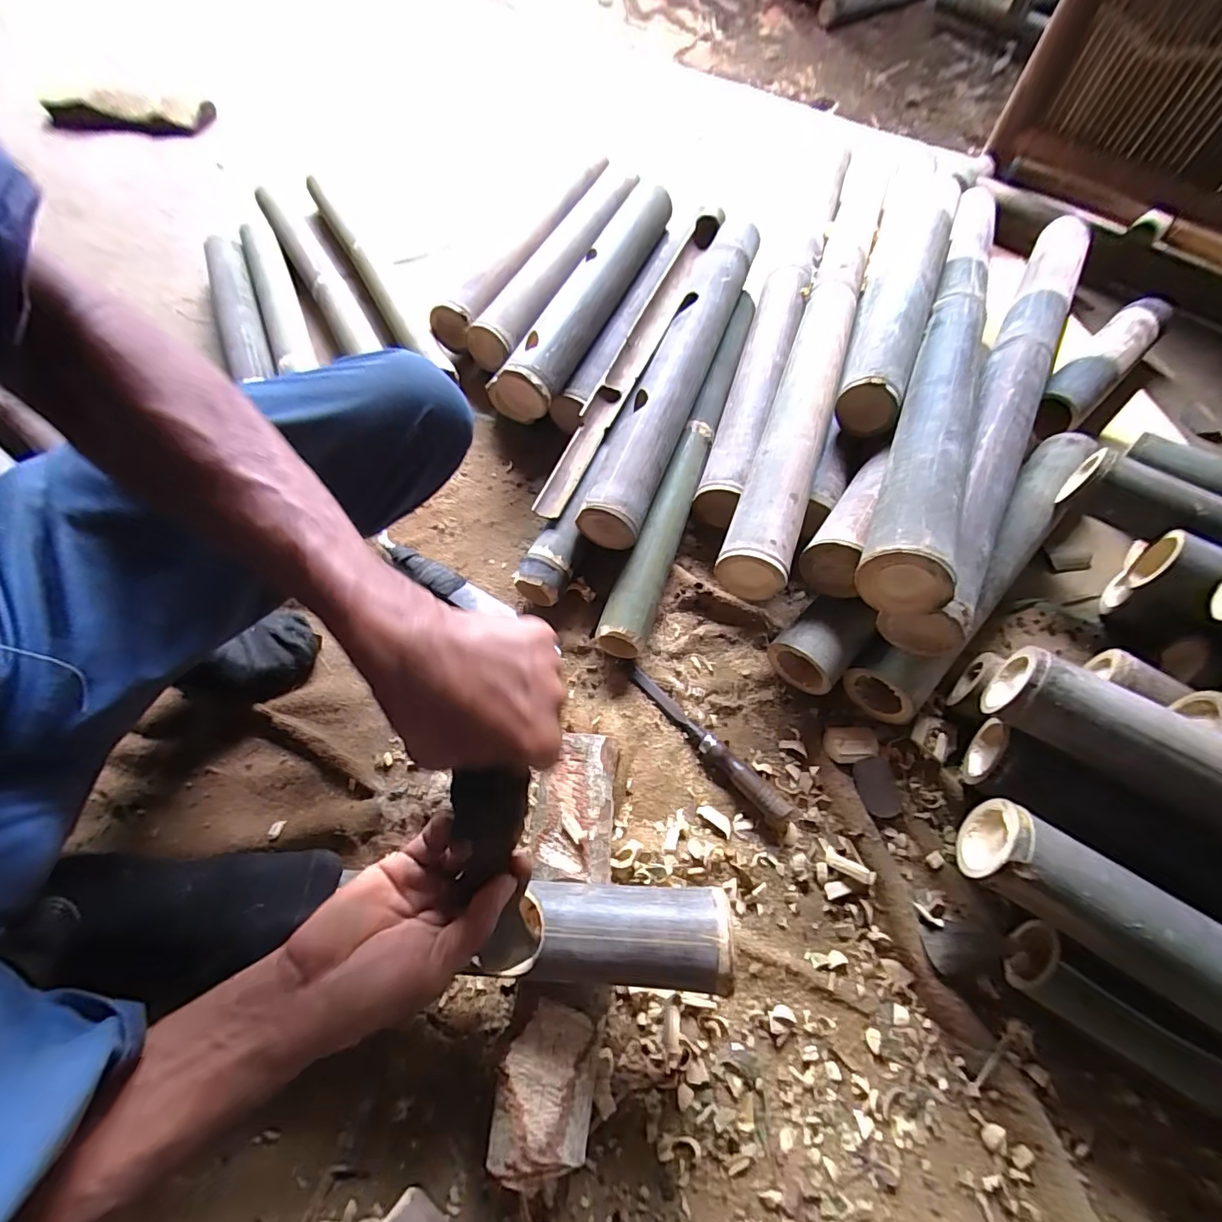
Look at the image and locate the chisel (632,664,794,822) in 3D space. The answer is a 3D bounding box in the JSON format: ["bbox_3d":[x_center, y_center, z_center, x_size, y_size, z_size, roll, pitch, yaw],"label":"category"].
[{"bbox_3d":[0.103,0.138,0.570,0.025,0.023,0.217,-38,69,-17],"label":"chisel"}]

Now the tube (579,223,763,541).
[{"bbox_3d":[0.096,-0.345,0.729,0.084,0.072,0.581,19,65,10],"label":"tube"}]

